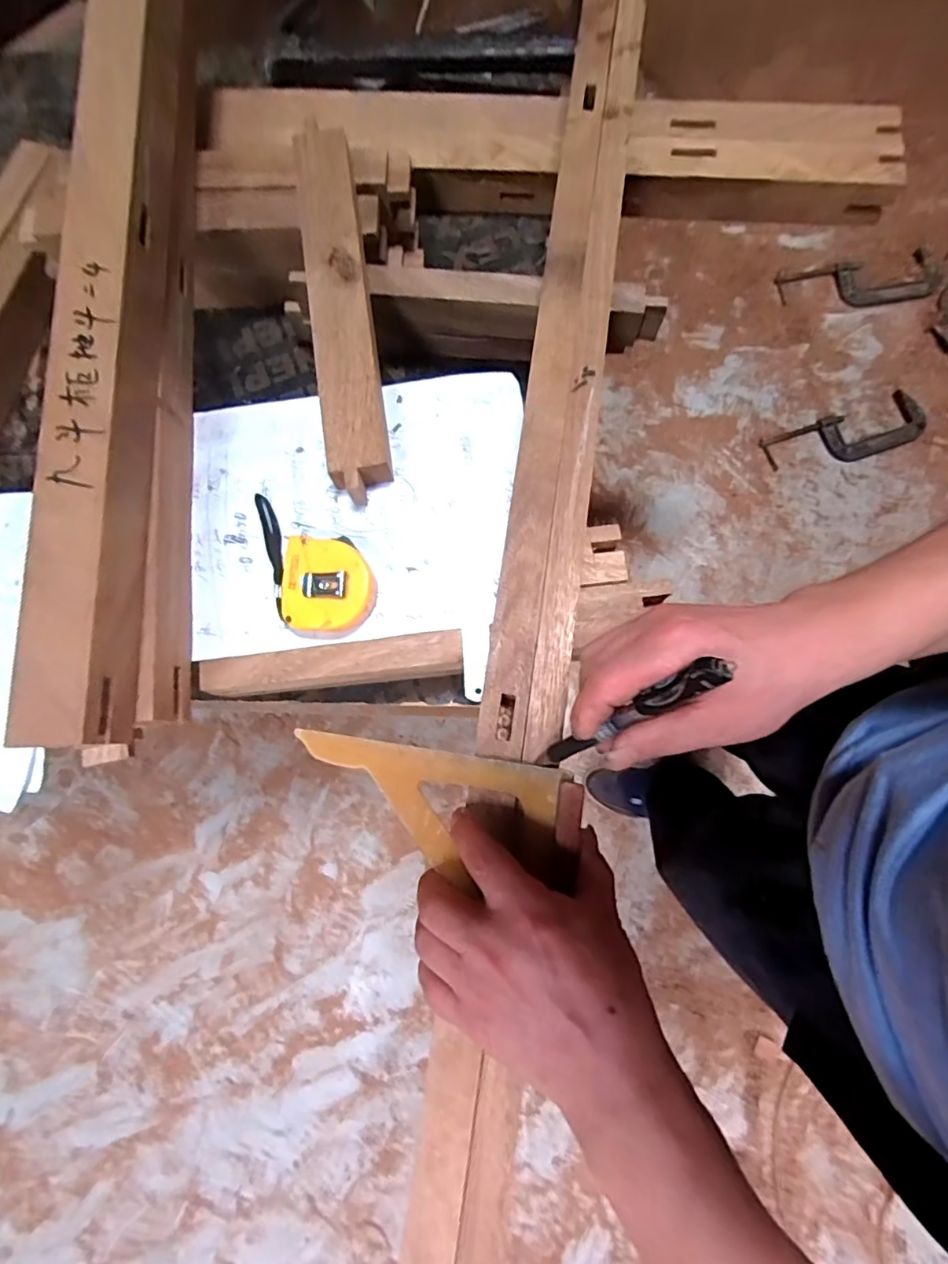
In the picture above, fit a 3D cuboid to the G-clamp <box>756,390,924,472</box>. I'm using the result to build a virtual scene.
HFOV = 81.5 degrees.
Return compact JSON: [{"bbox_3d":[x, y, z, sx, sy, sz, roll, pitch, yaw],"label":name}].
[{"bbox_3d":[0.856,-0.451,1.259,0.356,0.045,0.123,-18,80,-1],"label":"G-clamp"}]

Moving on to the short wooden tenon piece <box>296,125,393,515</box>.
[{"bbox_3d":[-0.109,-0.266,0.448,0.048,0.035,0.329,-9,80,1],"label":"short wooden tenon piece"}]

